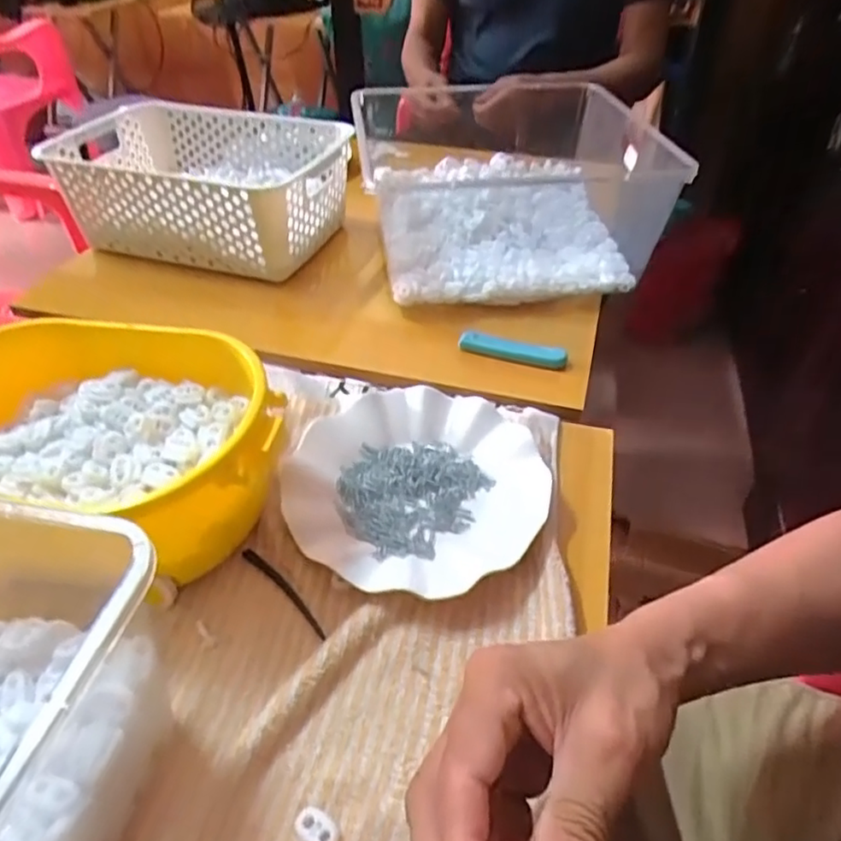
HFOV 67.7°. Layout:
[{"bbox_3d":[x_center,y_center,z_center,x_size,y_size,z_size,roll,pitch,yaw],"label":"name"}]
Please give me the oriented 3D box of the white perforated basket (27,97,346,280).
[{"bbox_3d":[-0.248,-0.266,0.735,0.312,0.118,0.204,15,44,16],"label":"white perforated basket"}]

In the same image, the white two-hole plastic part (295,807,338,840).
[{"bbox_3d":[-0.050,0.197,0.300,0.023,0.006,0.014,24,47,25],"label":"white two-hole plastic part"}]

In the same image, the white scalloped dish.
[{"bbox_3d":[-0.002,0.042,0.448,0.182,0.025,0.178,0,42,0],"label":"white scalloped dish"}]

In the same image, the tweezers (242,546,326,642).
[{"bbox_3d":[-0.086,0.107,0.398,0.083,0.008,0.009,33,52,32],"label":"tweezers"}]

